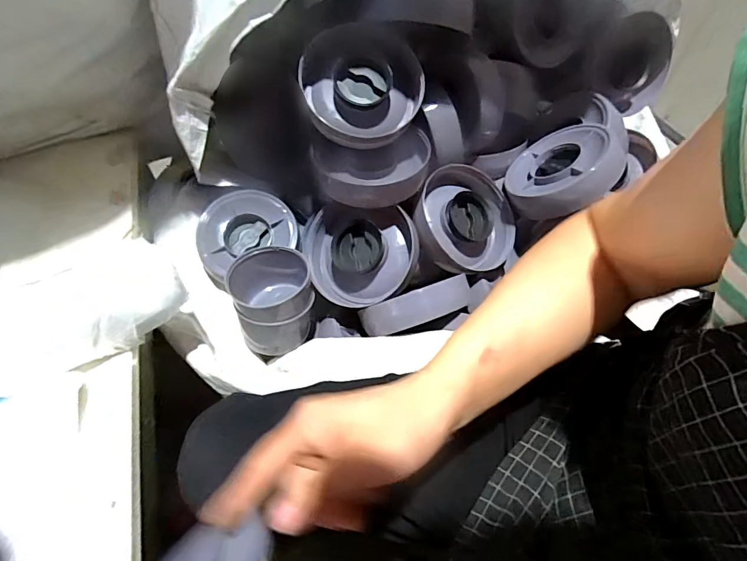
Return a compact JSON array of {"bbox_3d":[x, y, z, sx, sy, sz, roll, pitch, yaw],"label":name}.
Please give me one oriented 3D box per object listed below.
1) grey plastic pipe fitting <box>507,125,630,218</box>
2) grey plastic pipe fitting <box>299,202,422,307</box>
[{"bbox_3d":[0.272,-0.164,0.615,0.153,0.036,0.148,-11,50,36],"label":"grey plastic pipe fitting"},{"bbox_3d":[-0.019,-0.034,0.601,0.149,0.060,0.150,5,83,17],"label":"grey plastic pipe fitting"}]

